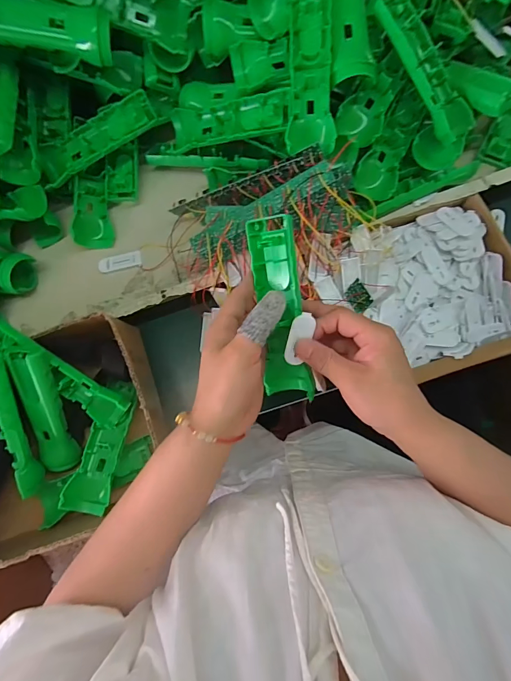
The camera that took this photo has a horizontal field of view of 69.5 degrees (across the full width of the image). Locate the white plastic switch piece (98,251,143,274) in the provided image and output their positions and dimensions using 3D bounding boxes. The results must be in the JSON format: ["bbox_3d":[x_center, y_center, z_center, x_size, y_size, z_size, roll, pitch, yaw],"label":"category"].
[{"bbox_3d":[-0.178,-0.103,0.486,0.056,0.006,0.020,-15,81,2],"label":"white plastic switch piece"}]

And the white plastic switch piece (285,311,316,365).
[{"bbox_3d":[0.036,0.000,0.308,0.018,0.005,0.045,19,118,7],"label":"white plastic switch piece"}]

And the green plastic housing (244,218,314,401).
[{"bbox_3d":[0.023,-0.025,0.327,0.043,0.027,0.161,-6,107,4],"label":"green plastic housing"}]

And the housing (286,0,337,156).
[{"bbox_3d":[0.057,-0.282,0.390,0.047,0.028,0.157,-2,104,4],"label":"housing"}]

